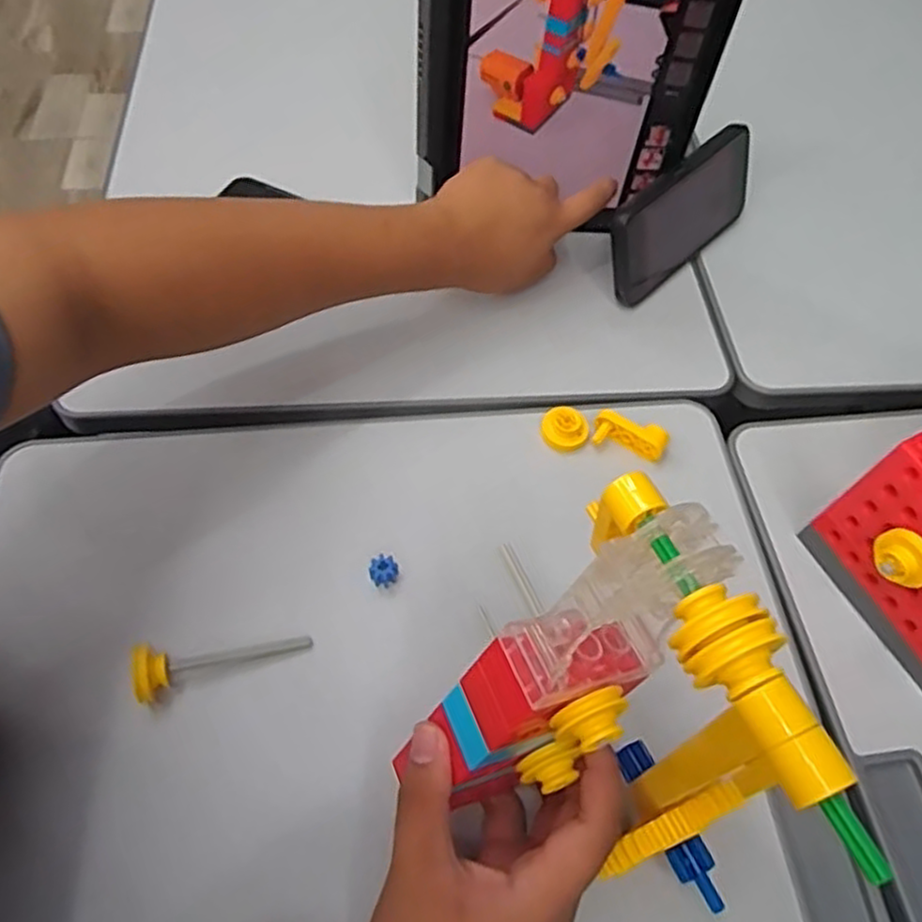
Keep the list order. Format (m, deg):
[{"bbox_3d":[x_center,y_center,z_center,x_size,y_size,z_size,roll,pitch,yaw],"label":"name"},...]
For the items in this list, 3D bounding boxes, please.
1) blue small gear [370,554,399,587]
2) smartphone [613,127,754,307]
[{"bbox_3d":[-0.047,0.067,0.432,0.016,0.015,0.014,1,59,-3],"label":"blue small gear"},{"bbox_3d":[0.182,-0.199,0.572,0.167,0.082,0.018,-40,45,-20],"label":"smartphone"}]

